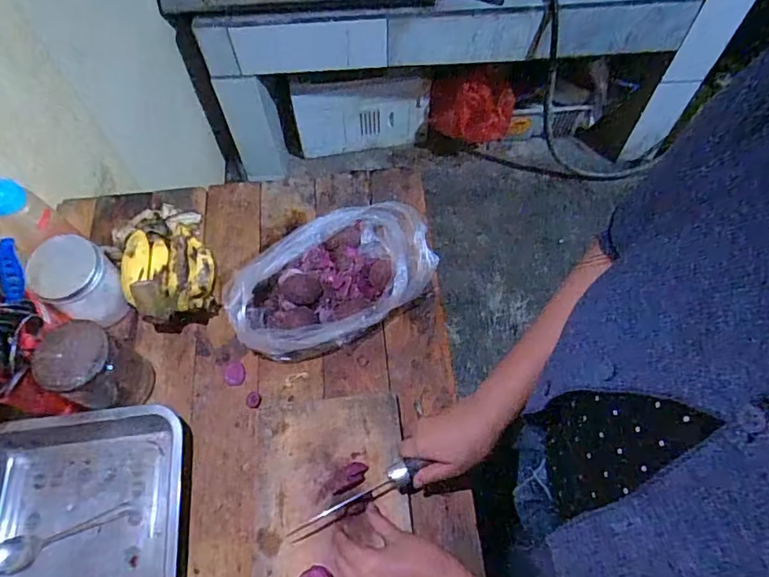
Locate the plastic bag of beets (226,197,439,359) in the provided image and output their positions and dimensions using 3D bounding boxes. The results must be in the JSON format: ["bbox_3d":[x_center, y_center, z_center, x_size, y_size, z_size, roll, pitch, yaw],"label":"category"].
[{"bbox_3d":[-0.068,-0.014,0.692,0.280,0.083,0.168,-35,68,-16],"label":"plastic bag of beets"}]

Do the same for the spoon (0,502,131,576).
[{"bbox_3d":[-0.368,0.277,0.575,0.146,0.029,0.035,-22,65,-11],"label":"spoon"}]

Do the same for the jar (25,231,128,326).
[{"bbox_3d":[-0.396,-0.005,0.674,0.083,0.109,0.093,-41,70,-18],"label":"jar"}]

